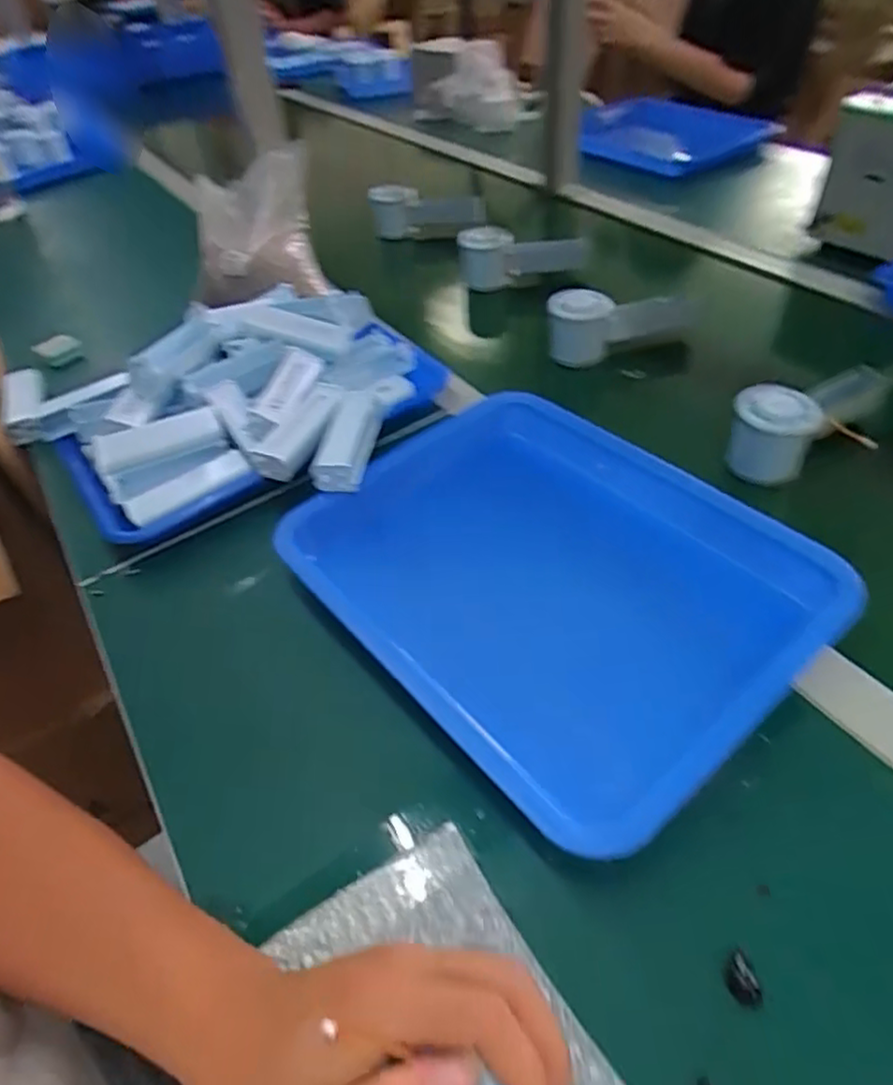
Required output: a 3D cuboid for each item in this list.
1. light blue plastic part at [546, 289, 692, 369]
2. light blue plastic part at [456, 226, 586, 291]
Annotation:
[{"bbox_3d":[0.174,-0.225,0.674,0.147,0.065,0.049,-9,45,-3],"label":"light blue plastic part"},{"bbox_3d":[0.091,-0.345,0.806,0.144,0.060,0.061,11,48,17],"label":"light blue plastic part"}]

